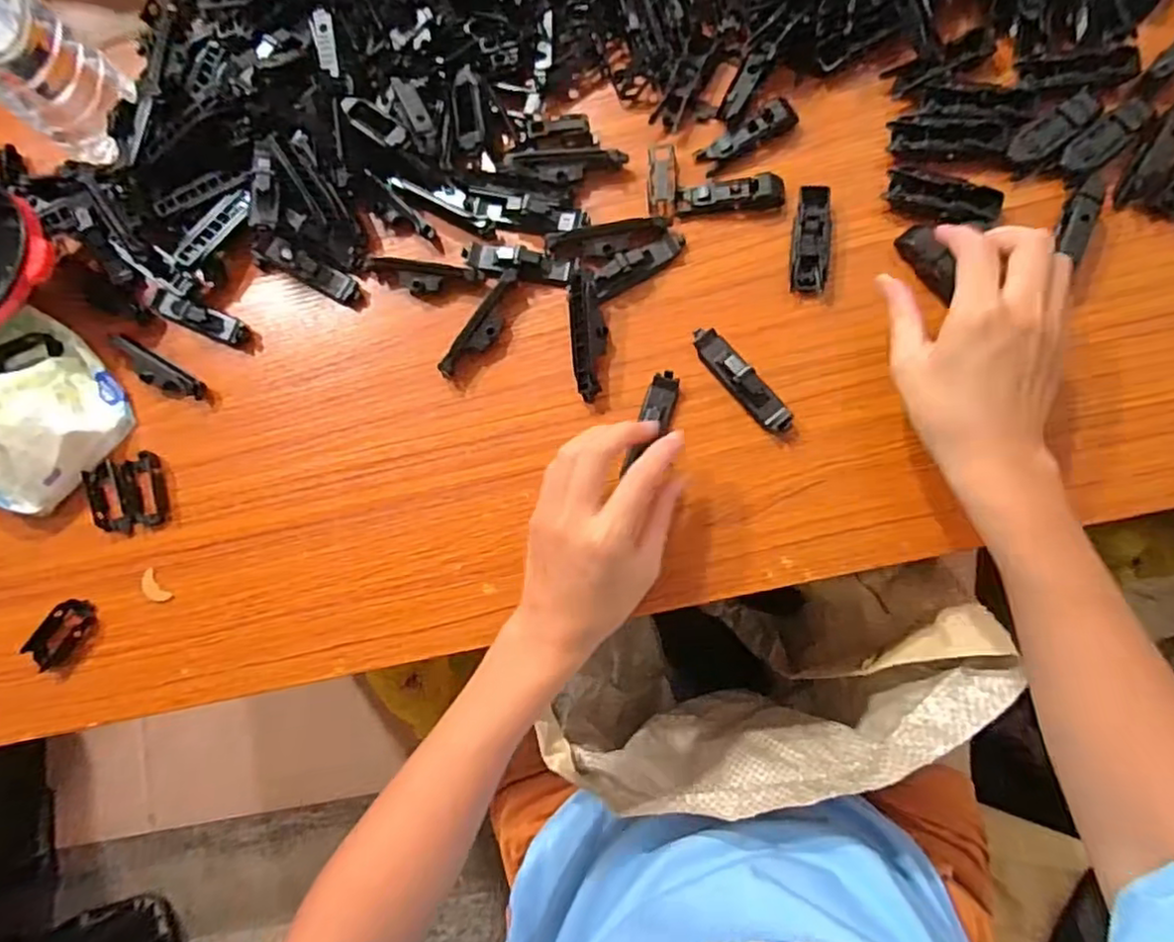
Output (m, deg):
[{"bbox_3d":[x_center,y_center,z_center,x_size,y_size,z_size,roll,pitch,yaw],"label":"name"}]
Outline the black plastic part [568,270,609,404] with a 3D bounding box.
[{"bbox_3d":[0.000,-0.083,0.409,0.022,0.022,0.076,-4,82,7],"label":"black plastic part"}]

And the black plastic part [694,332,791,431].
[{"bbox_3d":[0.093,-0.055,0.398,0.019,0.017,0.078,-39,80,1],"label":"black plastic part"}]

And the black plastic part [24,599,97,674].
[{"bbox_3d":[-0.349,0.108,0.437,0.024,0.012,0.048,40,89,10],"label":"black plastic part"}]

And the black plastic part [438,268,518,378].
[{"bbox_3d":[-0.066,-0.093,0.421,0.016,0.021,0.079,35,88,10],"label":"black plastic part"}]

